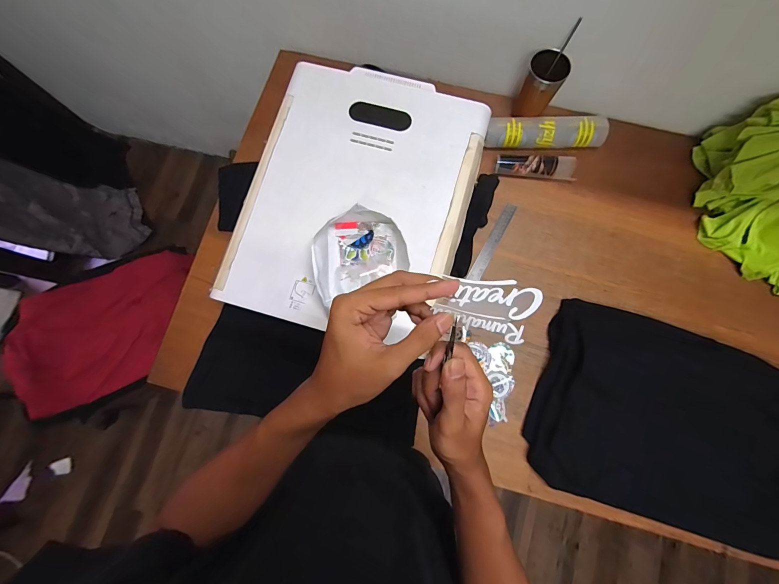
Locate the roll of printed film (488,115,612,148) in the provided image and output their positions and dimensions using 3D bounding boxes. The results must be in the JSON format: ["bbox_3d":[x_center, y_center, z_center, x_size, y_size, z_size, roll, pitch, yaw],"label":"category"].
[{"bbox_3d":[0.367,-0.375,0.769,0.267,0.058,0.069,0,79,0],"label":"roll of printed film"}]

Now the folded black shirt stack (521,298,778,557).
[{"bbox_3d":[0.571,0.265,0.652,0.545,0.072,0.370,18,80,4],"label":"folded black shirt stack"}]

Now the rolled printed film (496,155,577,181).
[{"bbox_3d":[0.338,-0.289,0.758,0.183,0.037,0.046,7,79,2],"label":"rolled printed film"}]

